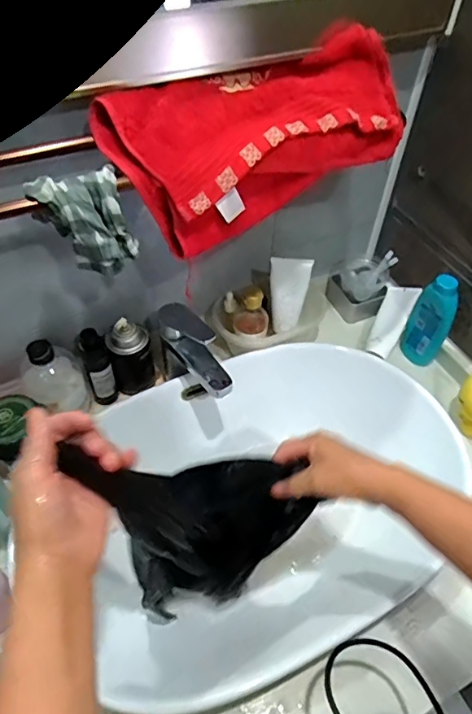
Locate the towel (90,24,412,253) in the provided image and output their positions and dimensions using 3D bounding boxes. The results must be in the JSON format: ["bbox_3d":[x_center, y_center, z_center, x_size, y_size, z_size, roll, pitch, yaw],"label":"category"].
[{"bbox_3d":[0.023,-0.244,0.548,0.324,0.137,0.128,-23,55,-19],"label":"towel"}]

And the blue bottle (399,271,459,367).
[{"bbox_3d":[0.302,-0.056,0.777,0.060,0.162,0.033,22,53,15],"label":"blue bottle"}]

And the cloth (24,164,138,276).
[{"bbox_3d":[-0.142,-0.125,0.477,0.082,0.079,0.060,-21,54,-18],"label":"cloth"}]

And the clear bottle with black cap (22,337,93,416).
[{"bbox_3d":[-0.245,0.034,0.680,0.077,0.127,0.068,-22,55,-19],"label":"clear bottle with black cap"}]

